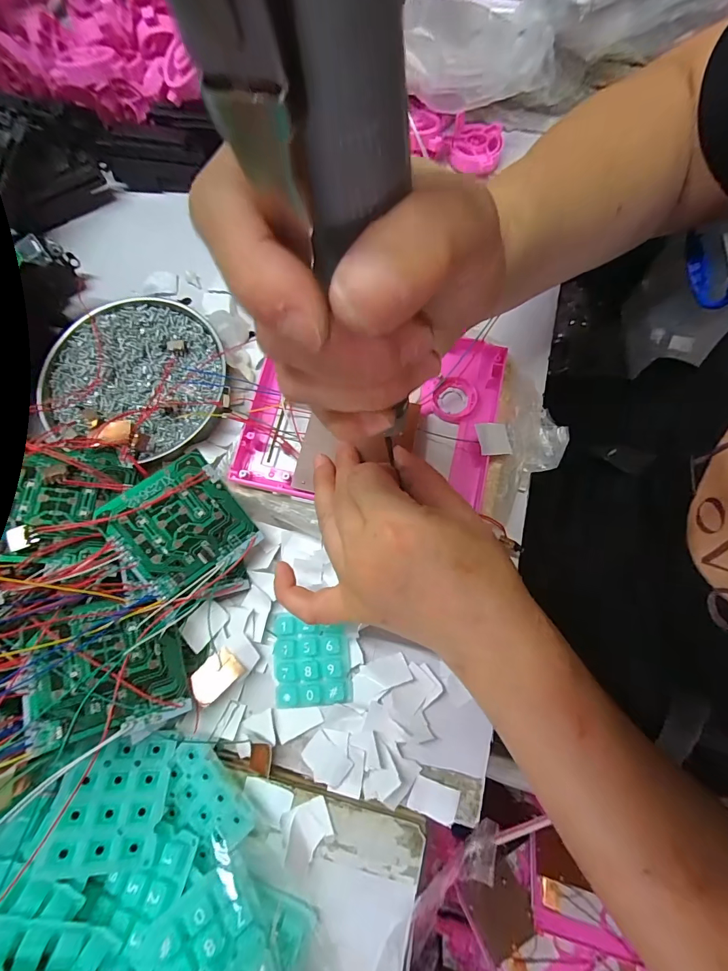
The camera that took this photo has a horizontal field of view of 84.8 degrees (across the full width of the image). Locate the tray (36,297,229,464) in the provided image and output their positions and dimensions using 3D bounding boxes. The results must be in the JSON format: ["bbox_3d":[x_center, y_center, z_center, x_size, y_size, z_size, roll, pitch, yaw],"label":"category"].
[{"bbox_3d":[-0.169,-0.086,0.308,0.132,0.022,0.126,0,75,0],"label":"tray"}]

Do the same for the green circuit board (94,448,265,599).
[{"bbox_3d":[-0.114,0.025,0.251,0.071,0.004,0.073,-39,101,-23],"label":"green circuit board"}]

